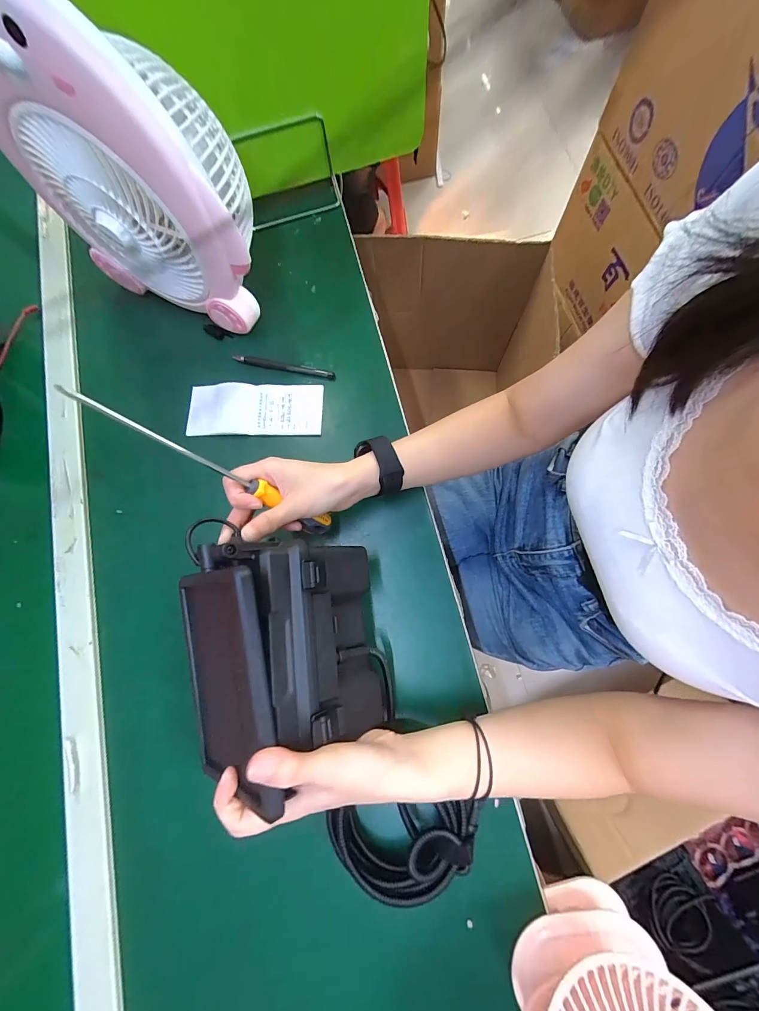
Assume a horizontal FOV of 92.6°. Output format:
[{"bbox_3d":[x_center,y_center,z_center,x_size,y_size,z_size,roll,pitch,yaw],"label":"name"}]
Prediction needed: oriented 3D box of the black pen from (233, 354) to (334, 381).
[{"bbox_3d":[-0.122,-0.178,0.464,0.132,0.008,0.013,12,79,6],"label":"black pen"}]

